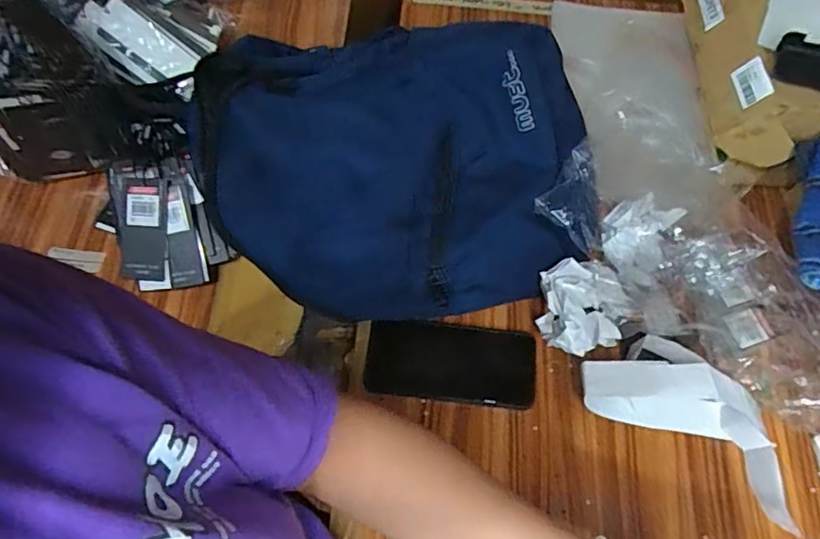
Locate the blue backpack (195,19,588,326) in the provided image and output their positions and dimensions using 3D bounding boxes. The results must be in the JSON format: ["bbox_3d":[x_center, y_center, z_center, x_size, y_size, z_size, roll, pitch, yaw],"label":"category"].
[{"bbox_3d":[-0.021,-0.129,0.619,0.390,0.114,0.351,-9,65,-5],"label":"blue backpack"}]

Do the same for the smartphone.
[{"bbox_3d":[0.042,0.098,0.579,0.171,0.012,0.079,6,65,2],"label":"smartphone"}]

